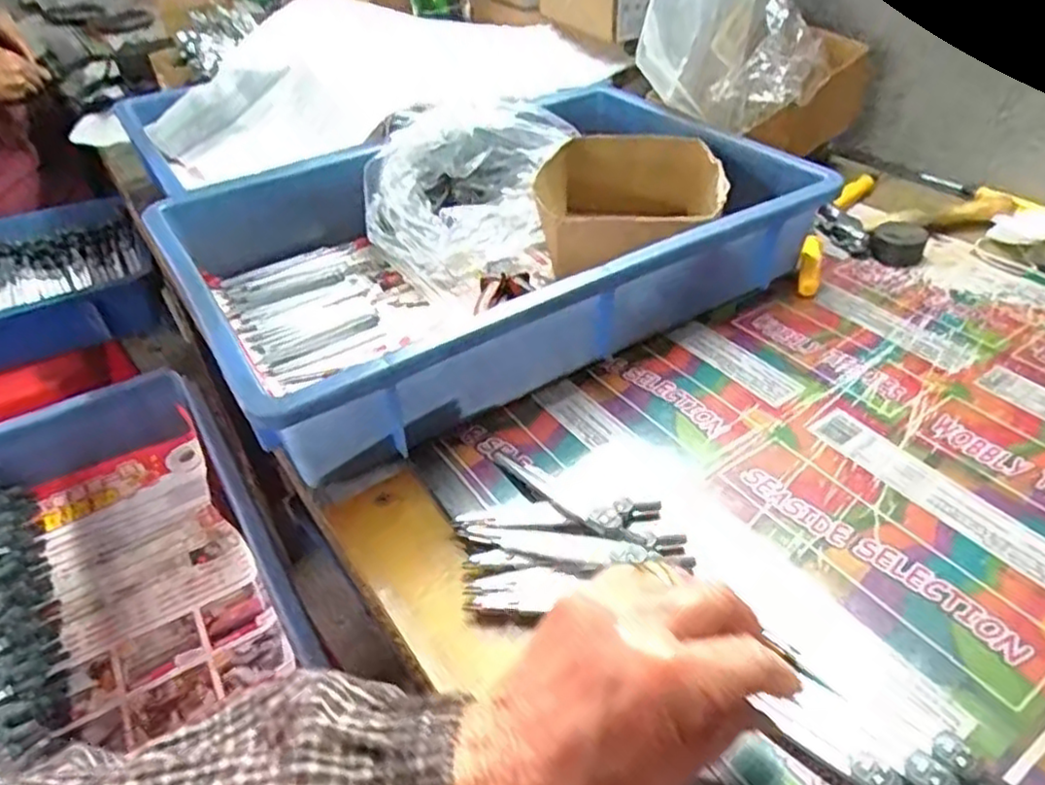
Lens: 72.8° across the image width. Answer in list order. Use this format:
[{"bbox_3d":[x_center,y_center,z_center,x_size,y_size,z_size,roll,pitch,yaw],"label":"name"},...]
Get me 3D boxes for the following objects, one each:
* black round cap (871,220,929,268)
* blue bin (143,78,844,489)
[{"bbox_3d":[0.300,-0.120,0.566,0.038,0.022,0.041,15,44,21],"label":"black round cap"},{"bbox_3d":[-0.024,-0.112,0.537,0.430,0.083,0.294,-27,45,-24],"label":"blue bin"}]

